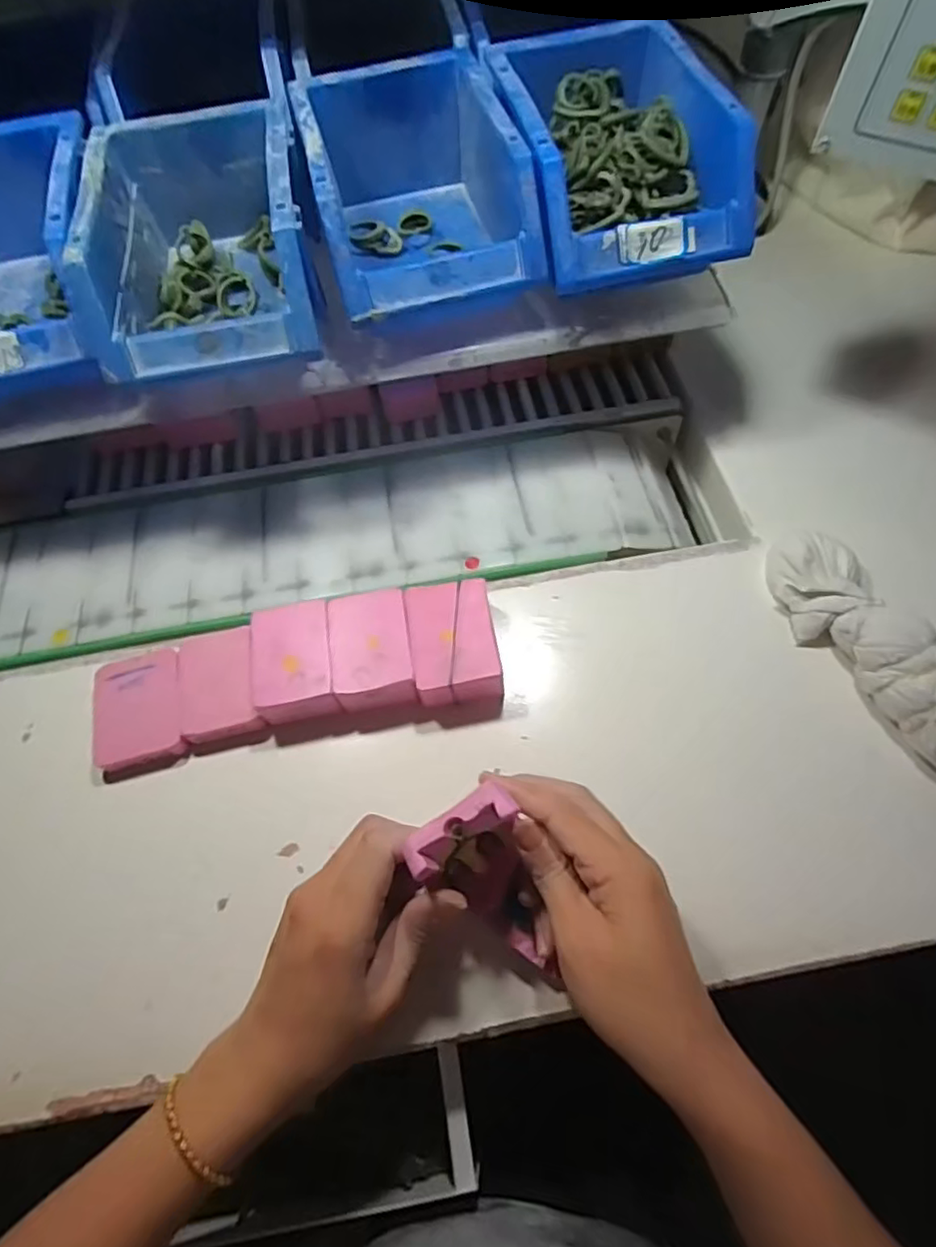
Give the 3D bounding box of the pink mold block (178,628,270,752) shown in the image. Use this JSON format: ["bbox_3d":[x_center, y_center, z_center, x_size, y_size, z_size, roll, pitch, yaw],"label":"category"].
[{"bbox_3d":[-0.160,0.040,0.399,0.050,0.022,0.070,-14,64,-4],"label":"pink mold block"}]

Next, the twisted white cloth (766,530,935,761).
[{"bbox_3d":[0.263,0.019,0.375,0.065,0.049,0.193,-27,66,-10],"label":"twisted white cloth"}]

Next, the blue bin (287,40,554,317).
[{"bbox_3d":[-0.033,-0.272,0.398,0.120,0.078,0.175,-15,62,-4],"label":"blue bin"}]

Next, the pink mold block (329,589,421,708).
[{"bbox_3d":[-0.059,0.020,0.394,0.048,0.030,0.072,-9,64,-2],"label":"pink mold block"}]

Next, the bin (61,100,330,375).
[{"bbox_3d":[-0.159,-0.227,0.380,0.127,0.070,0.177,-13,62,-2],"label":"bin"}]

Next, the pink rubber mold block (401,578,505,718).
[{"bbox_3d":[-0.008,0.016,0.395,0.052,0.033,0.079,-8,64,-1],"label":"pink rubber mold block"}]

